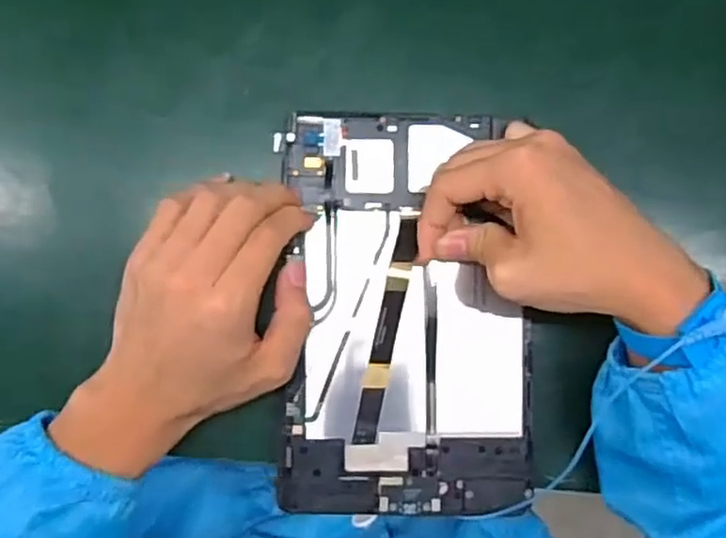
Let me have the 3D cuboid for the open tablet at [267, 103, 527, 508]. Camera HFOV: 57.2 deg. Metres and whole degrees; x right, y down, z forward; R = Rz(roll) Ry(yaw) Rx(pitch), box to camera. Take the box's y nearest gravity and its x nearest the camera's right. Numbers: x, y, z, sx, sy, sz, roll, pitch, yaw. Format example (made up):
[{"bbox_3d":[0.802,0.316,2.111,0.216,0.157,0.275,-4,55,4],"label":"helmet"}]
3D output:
[{"bbox_3d":[0.026,0.026,0.405,0.148,0.013,0.237,-1,90,0],"label":"open tablet"}]

